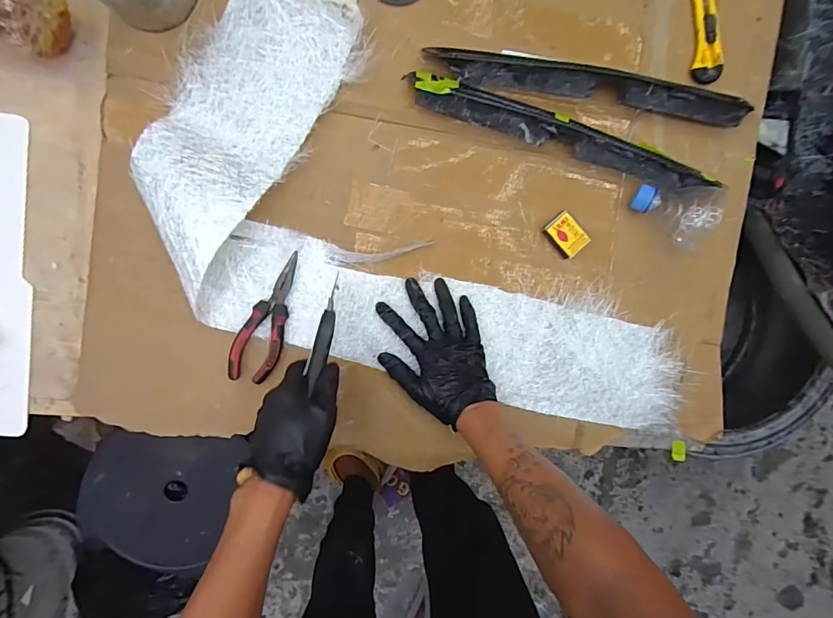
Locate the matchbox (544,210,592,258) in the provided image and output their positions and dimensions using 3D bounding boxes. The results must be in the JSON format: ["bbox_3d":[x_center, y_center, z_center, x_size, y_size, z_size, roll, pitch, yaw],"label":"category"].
[{"bbox_3d":[0.189,-0.093,0.550,0.037,0.009,0.050,-40,97,-2],"label":"matchbox"}]

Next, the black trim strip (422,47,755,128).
[{"bbox_3d":[0.210,-0.266,0.529,0.390,0.041,0.034,7,93,-7],"label":"black trim strip"}]

